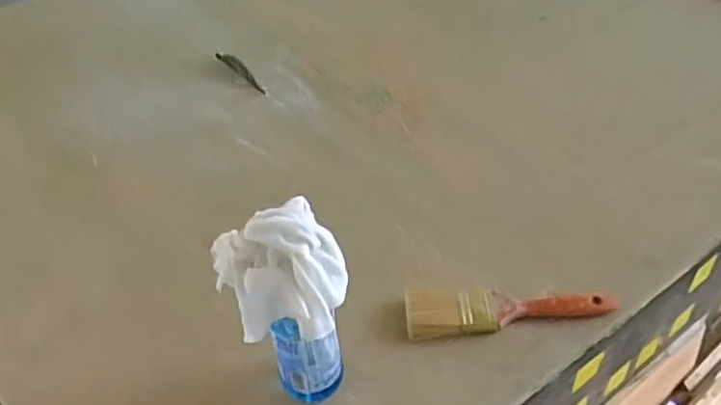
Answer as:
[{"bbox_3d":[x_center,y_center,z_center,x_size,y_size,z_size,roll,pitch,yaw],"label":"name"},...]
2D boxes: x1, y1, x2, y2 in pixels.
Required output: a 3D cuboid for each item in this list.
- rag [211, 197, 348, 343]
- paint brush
[{"bbox_3d":[-0.065,0.052,0.576,0.102,0.085,0.089,-15,44,-9],"label":"rag"},{"bbox_3d":[0.160,0.114,0.753,0.219,0.020,0.052,-4,44,2],"label":"paint brush"}]

